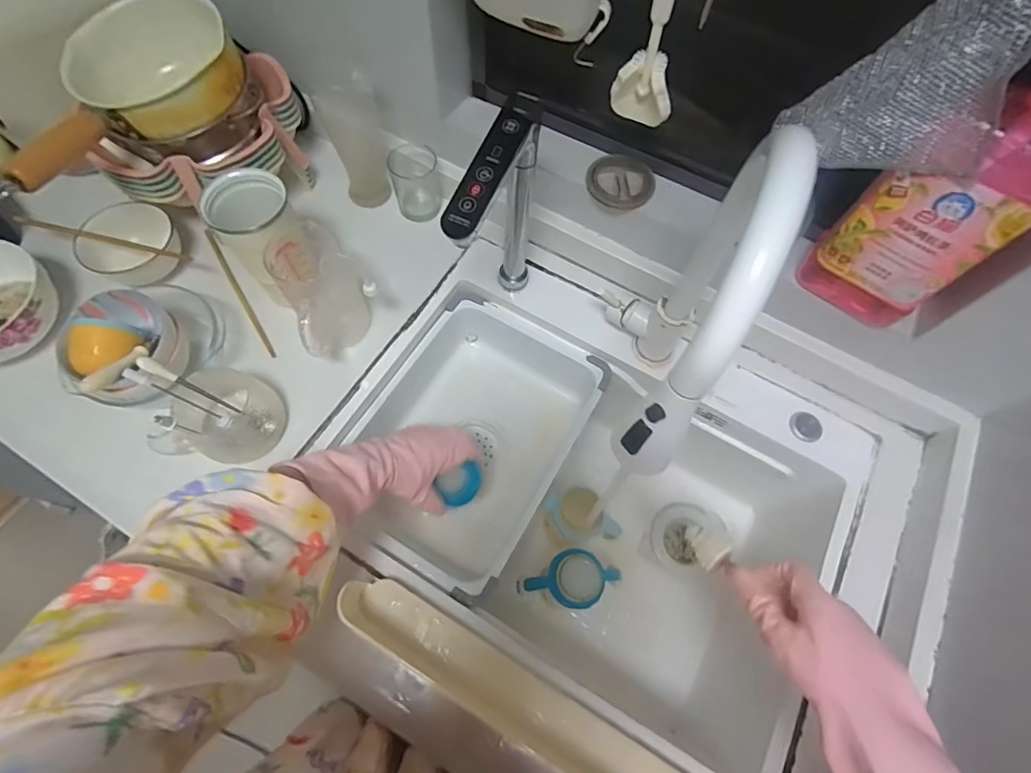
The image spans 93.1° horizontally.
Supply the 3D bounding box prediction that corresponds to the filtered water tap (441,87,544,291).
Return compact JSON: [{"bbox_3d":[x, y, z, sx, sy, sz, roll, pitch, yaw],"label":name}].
[{"bbox_3d":[-0.024,-0.147,0.534,0.033,0.266,0.155,21,66,7],"label":"filtered water tap"}]

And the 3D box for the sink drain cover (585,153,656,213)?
[{"bbox_3d":[0.127,-0.250,0.600,0.076,0.020,0.076,-20,68,-11],"label":"sink drain cover"}]

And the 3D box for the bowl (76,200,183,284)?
[{"bbox_3d":[-0.495,-0.184,0.630,0.101,0.047,0.107,1,65,-2],"label":"bowl"}]

